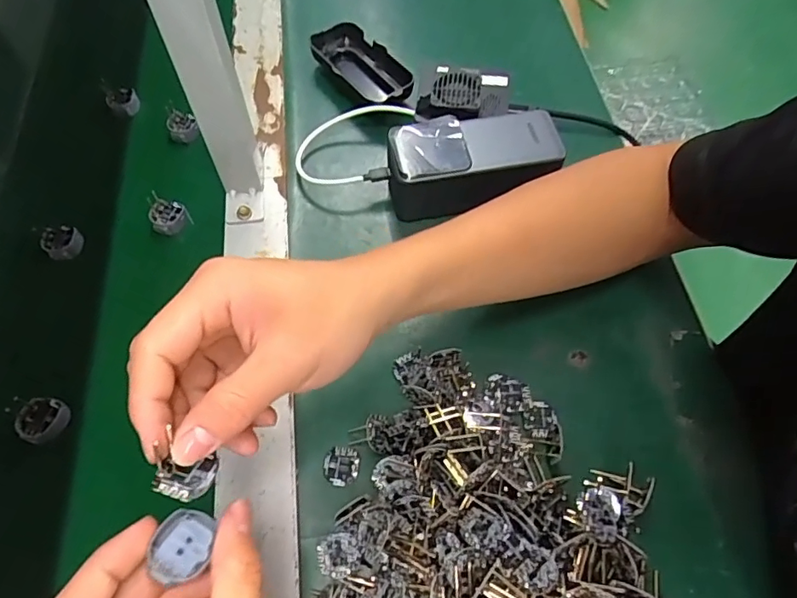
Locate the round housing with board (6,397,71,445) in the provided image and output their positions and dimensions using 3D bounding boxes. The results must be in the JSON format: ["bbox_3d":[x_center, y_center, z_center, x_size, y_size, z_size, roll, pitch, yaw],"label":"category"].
[{"bbox_3d":[-0.241,0.079,0.356,0.034,0.015,0.028,16,62,7],"label":"round housing with board"}]

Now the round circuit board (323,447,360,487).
[{"bbox_3d":[-0.036,0.106,0.339,0.022,0.005,0.024,1,61,-1],"label":"round circuit board"}]

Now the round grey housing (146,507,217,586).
[{"bbox_3d":[-0.089,0.102,0.221,0.021,0.006,0.029,17,44,-9],"label":"round grey housing"}]

